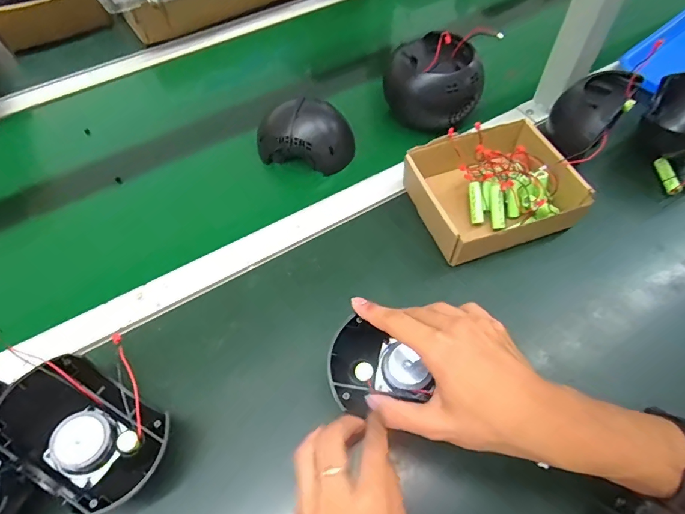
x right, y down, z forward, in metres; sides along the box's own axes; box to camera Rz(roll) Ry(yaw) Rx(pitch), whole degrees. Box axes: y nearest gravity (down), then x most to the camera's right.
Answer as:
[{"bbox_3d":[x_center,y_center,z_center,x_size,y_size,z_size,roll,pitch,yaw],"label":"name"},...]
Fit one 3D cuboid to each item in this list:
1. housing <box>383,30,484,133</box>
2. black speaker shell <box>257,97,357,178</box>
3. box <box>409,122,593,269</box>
[{"bbox_3d":[0.120,-0.237,0.571,0.125,0.116,0.084,8,59,6],"label":"housing"},{"bbox_3d":[-0.049,-0.162,0.558,0.124,0.055,0.077,7,59,6],"label":"black speaker shell"},{"bbox_3d":[0.174,-0.076,0.493,0.168,0.056,0.154,-16,59,-8],"label":"box"}]

